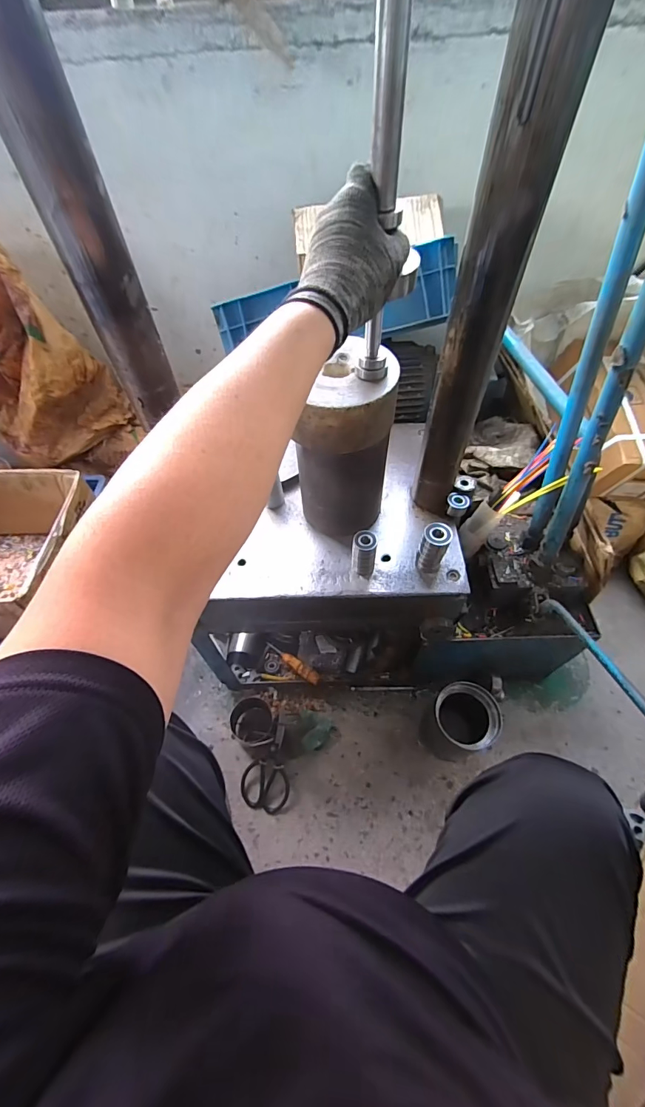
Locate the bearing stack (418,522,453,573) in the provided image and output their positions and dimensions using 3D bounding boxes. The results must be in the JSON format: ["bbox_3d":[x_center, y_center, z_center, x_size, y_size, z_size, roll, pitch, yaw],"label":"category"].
[{"bbox_3d":[0.163,-0.007,0.612,0.042,0.073,0.039,18,58,14],"label":"bearing stack"}]

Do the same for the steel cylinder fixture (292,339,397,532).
[{"bbox_3d":[0.030,-0.132,0.589,0.102,0.263,0.116,29,62,20],"label":"steel cylinder fixture"}]

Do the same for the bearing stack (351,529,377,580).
[{"bbox_3d":[0.061,0.003,0.613,0.034,0.072,0.038,2,56,4],"label":"bearing stack"}]

